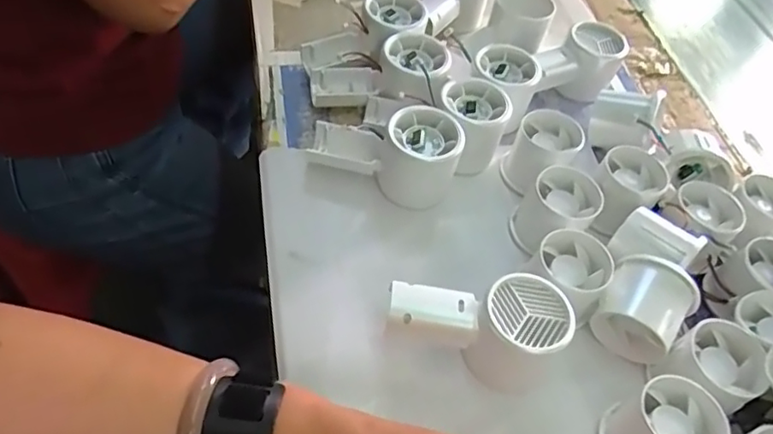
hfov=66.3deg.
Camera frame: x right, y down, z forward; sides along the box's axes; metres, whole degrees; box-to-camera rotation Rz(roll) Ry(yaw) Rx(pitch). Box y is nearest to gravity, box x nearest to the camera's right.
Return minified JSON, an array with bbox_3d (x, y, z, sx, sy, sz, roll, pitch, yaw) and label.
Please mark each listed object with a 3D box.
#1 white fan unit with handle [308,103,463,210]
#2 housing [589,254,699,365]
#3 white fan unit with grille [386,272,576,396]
[{"bbox_3d":[-0.001,-0.051,0.460,0.113,0.055,0.054,9,52,-3],"label":"white fan unit with handle"},{"bbox_3d":[0.176,0.063,0.408,0.057,0.049,0.054,33,55,16],"label":"housing"},{"bbox_3d":[0.057,0.072,0.374,0.112,0.048,0.058,0,53,-9],"label":"white fan unit with grille"}]

